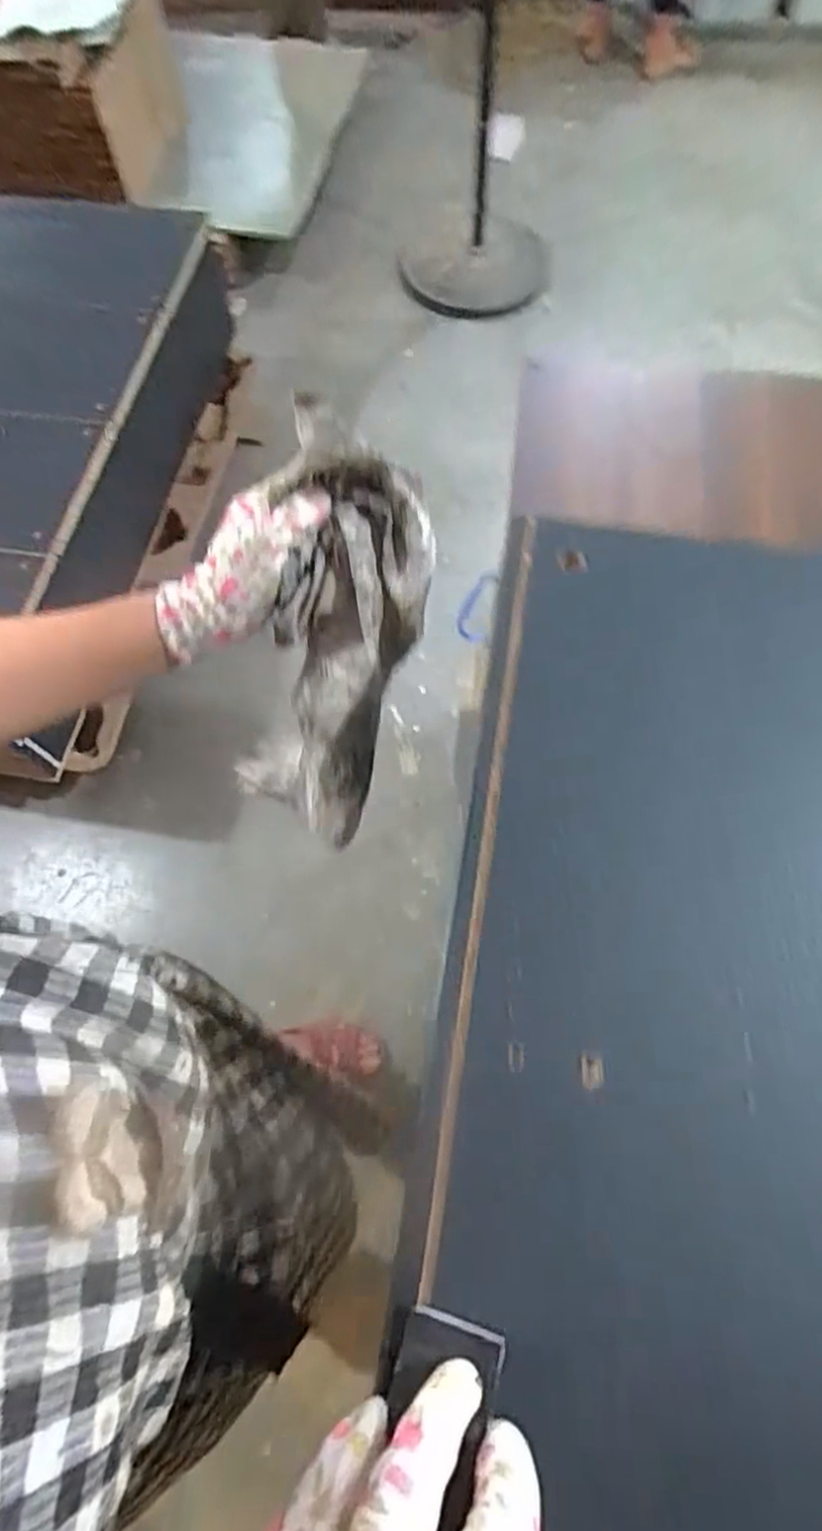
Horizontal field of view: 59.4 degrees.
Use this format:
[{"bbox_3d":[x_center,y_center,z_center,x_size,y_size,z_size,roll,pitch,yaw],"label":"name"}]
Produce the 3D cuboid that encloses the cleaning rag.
[{"bbox_3d":[-0.055,-0.086,0.505,0.117,0.096,0.274,18,112,9],"label":"cleaning rag"}]

